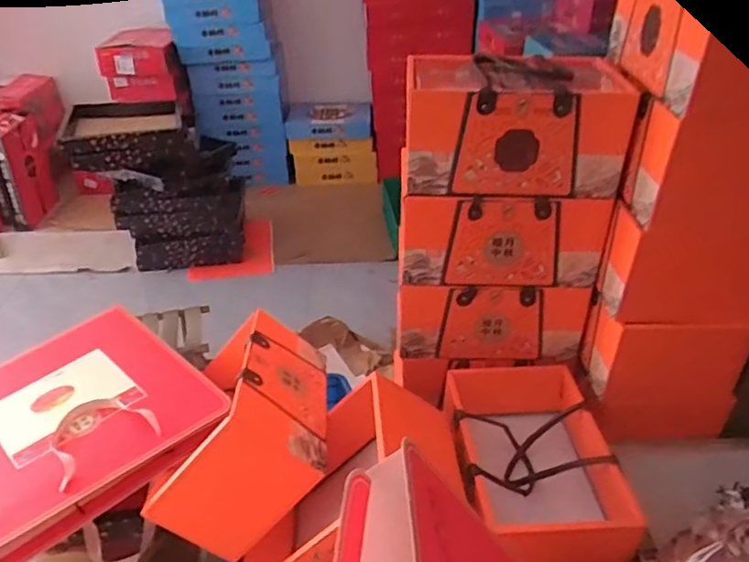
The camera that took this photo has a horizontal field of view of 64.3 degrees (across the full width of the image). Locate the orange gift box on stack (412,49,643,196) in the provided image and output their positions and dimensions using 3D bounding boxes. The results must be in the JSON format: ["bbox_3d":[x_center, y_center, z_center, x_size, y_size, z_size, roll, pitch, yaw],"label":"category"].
[{"bbox_3d":[0.239,-0.272,1.028,0.343,0.175,0.224,4,33,7],"label":"orange gift box on stack"}]

